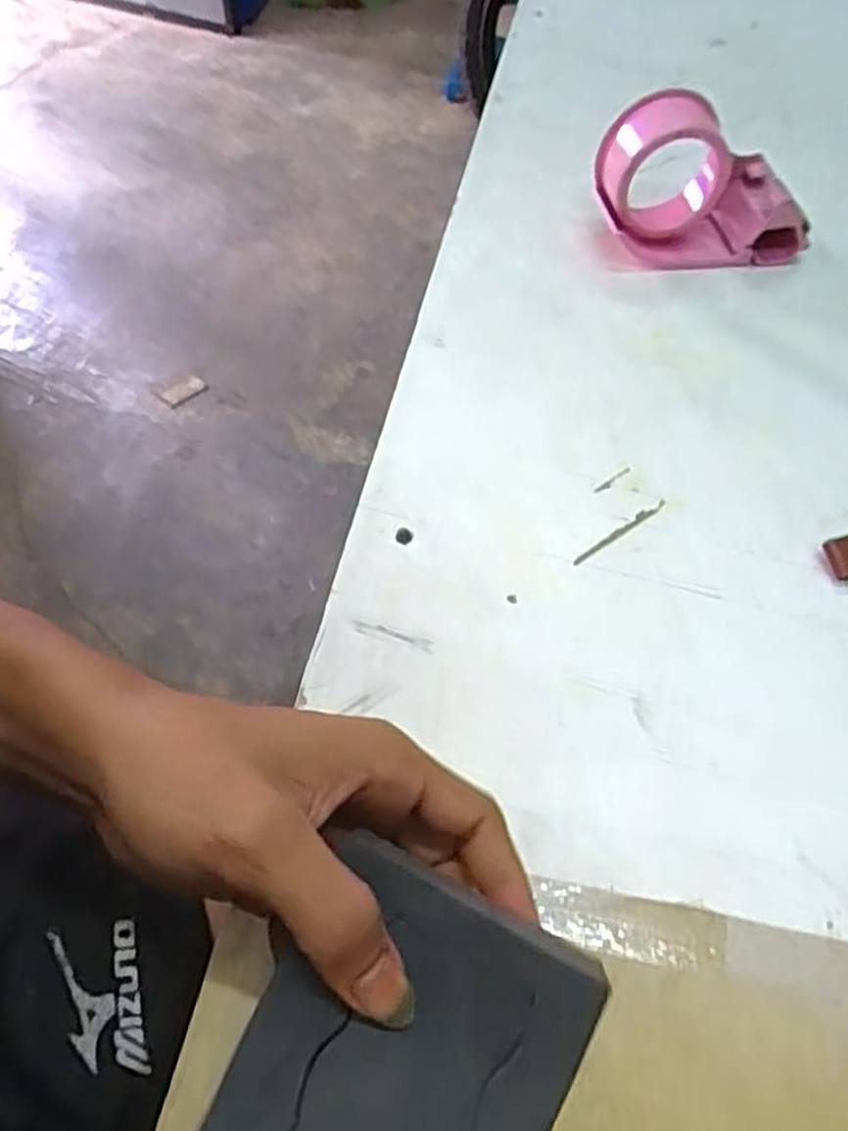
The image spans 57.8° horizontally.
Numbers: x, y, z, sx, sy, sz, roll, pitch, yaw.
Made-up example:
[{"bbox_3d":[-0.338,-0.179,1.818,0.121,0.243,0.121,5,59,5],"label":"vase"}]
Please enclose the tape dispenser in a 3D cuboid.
[{"bbox_3d":[0.169,-0.227,0.464,0.130,0.085,0.043,3,56,1],"label":"tape dispenser"}]

